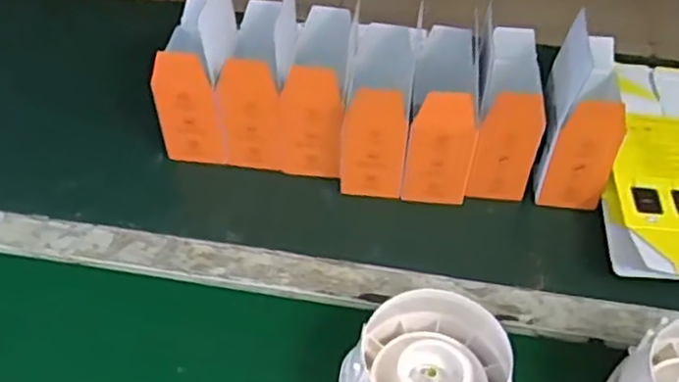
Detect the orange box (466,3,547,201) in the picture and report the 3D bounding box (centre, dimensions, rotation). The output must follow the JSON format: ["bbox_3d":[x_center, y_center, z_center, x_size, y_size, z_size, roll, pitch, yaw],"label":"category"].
[{"bbox_3d":[0.169,-0.076,0.734,0.068,0.137,0.116,9,48,6],"label":"orange box"}]

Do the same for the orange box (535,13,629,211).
[{"bbox_3d":[0.243,-0.078,0.717,0.068,0.166,0.109,7,46,4],"label":"orange box"}]

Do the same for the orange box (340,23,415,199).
[{"bbox_3d":[0.040,-0.084,0.739,0.062,0.139,0.112,6,48,3],"label":"orange box"}]

